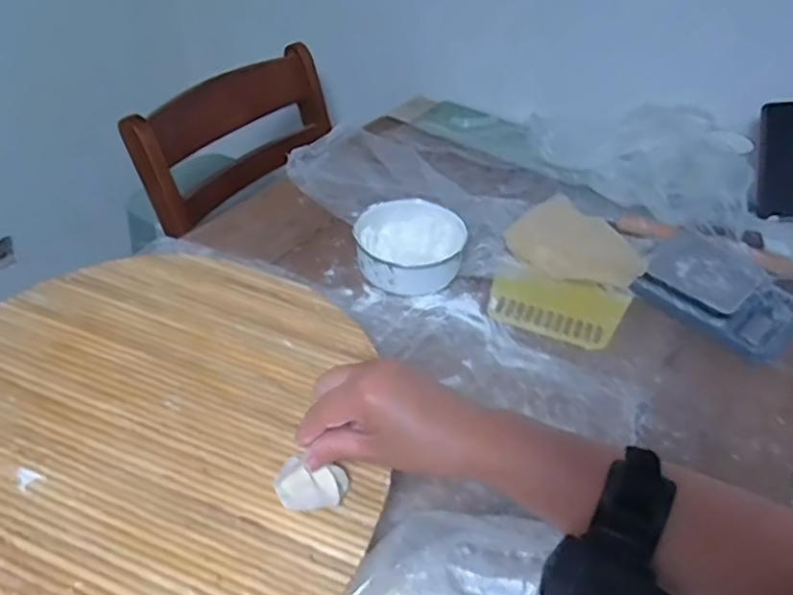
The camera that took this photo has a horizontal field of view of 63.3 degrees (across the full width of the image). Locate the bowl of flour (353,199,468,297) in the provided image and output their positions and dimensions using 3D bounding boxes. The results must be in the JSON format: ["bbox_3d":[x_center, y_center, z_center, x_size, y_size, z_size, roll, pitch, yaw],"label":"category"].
[{"bbox_3d":[0.017,-0.071,0.840,0.137,0.056,0.152,-3,43,-7],"label":"bowl of flour"}]

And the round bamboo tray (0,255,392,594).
[{"bbox_3d":[-0.213,0.109,0.493,0.373,0.021,0.379,2,42,-2],"label":"round bamboo tray"}]

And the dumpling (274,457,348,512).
[{"bbox_3d":[-0.059,0.130,0.446,0.048,0.023,0.027,2,42,-2],"label":"dumpling"}]

